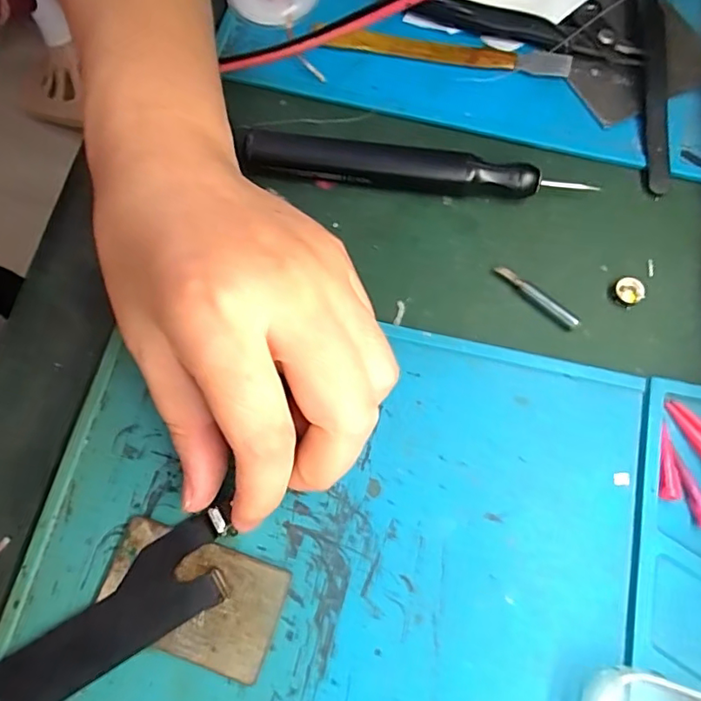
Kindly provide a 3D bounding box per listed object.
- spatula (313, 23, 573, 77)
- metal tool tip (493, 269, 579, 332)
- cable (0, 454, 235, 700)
[{"bbox_3d":[0.042,-0.141,0.257,0.117,0.005,0.011,11,73,5],"label":"spatula"},{"bbox_3d":[0.075,-0.022,0.223,0.039,0.004,0.006,43,78,13],"label":"metal tool tip"},{"bbox_3d":[-0.080,0.093,0.186,0.112,0.005,0.030,-37,75,-11],"label":"cable"}]

